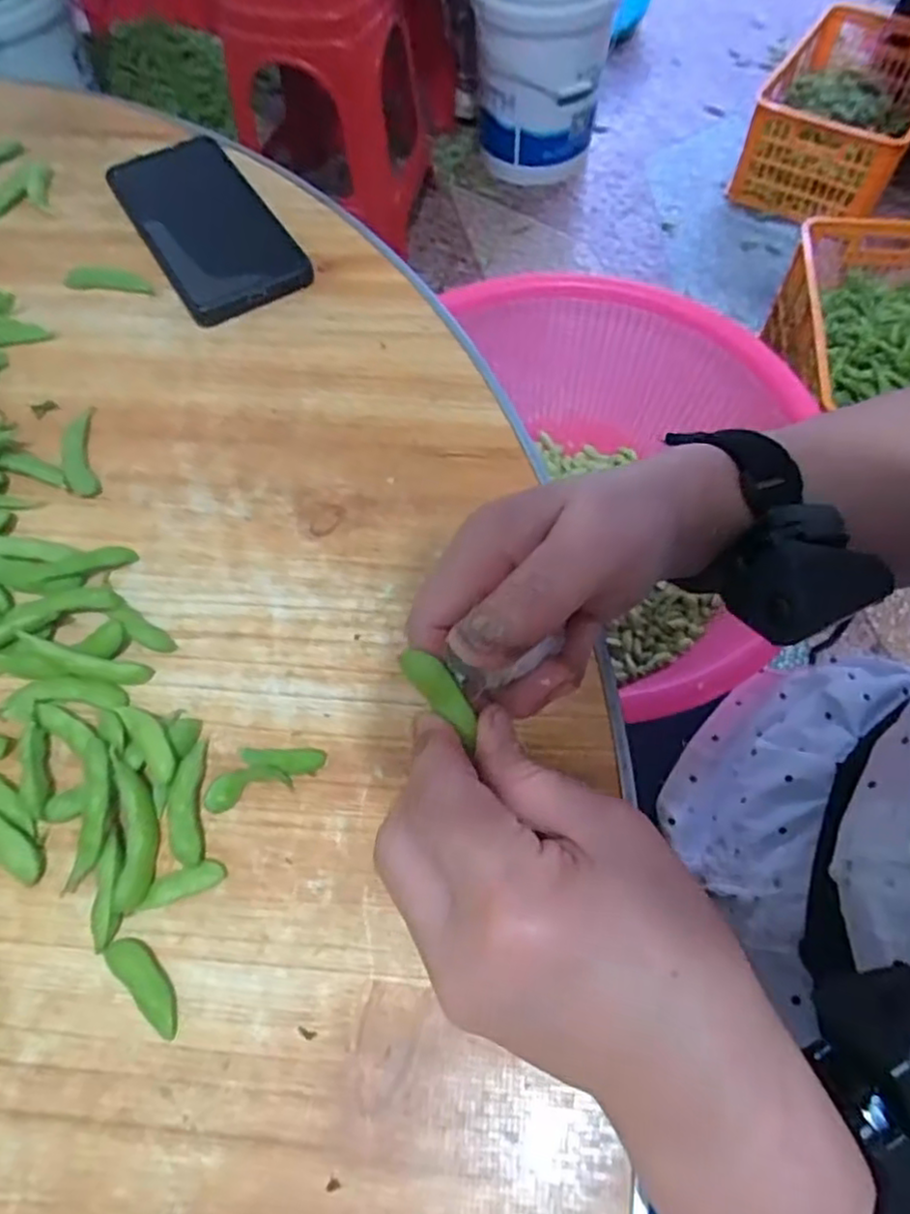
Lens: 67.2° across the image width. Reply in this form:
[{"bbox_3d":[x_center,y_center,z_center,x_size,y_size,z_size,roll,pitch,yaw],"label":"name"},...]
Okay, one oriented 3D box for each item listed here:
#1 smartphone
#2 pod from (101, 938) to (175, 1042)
[{"bbox_3d":[-0.155,-0.238,0.424,0.075,0.015,0.163,-30,68,-14],"label":"smartphone"},{"bbox_3d":[-0.114,0.139,0.254,0.040,0.004,0.013,40,71,17],"label":"pod"}]

